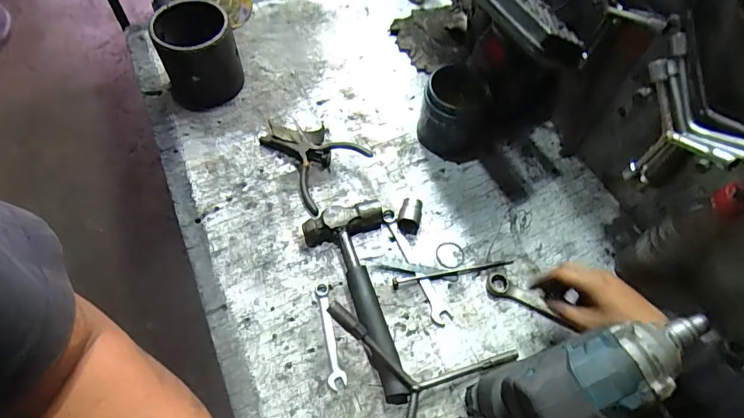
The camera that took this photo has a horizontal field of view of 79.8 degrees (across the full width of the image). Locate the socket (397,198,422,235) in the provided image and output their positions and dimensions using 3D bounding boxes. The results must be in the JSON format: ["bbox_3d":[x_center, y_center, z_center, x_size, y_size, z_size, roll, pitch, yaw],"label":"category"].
[{"bbox_3d":[0.052,0.009,0.604,0.029,0.031,0.043,9,61,2],"label":"socket"}]

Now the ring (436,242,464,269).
[{"bbox_3d":[0.105,0.062,0.601,0.039,0.004,0.040,5,59,-8],"label":"ring"}]

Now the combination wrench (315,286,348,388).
[{"bbox_3d":[-0.050,0.149,0.536,0.020,0.008,0.124,-8,62,-7],"label":"combination wrench"}]

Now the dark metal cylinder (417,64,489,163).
[{"bbox_3d":[0.118,-0.142,0.655,0.090,0.097,0.107,2,61,-2],"label":"dark metal cylinder"}]

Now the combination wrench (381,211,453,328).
[{"bbox_3d":[0.055,0.073,0.580,0.024,0.009,0.167,-21,65,-14],"label":"combination wrench"}]

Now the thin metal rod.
[{"bbox_3d":[0.107,0.083,0.581,0.162,0.005,0.012,-9,62,-8],"label":"thin metal rod"}]

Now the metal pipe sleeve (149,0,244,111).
[{"bbox_3d":[-0.264,-0.233,0.673,0.112,0.122,0.120,-22,65,-14],"label":"metal pipe sleeve"}]

